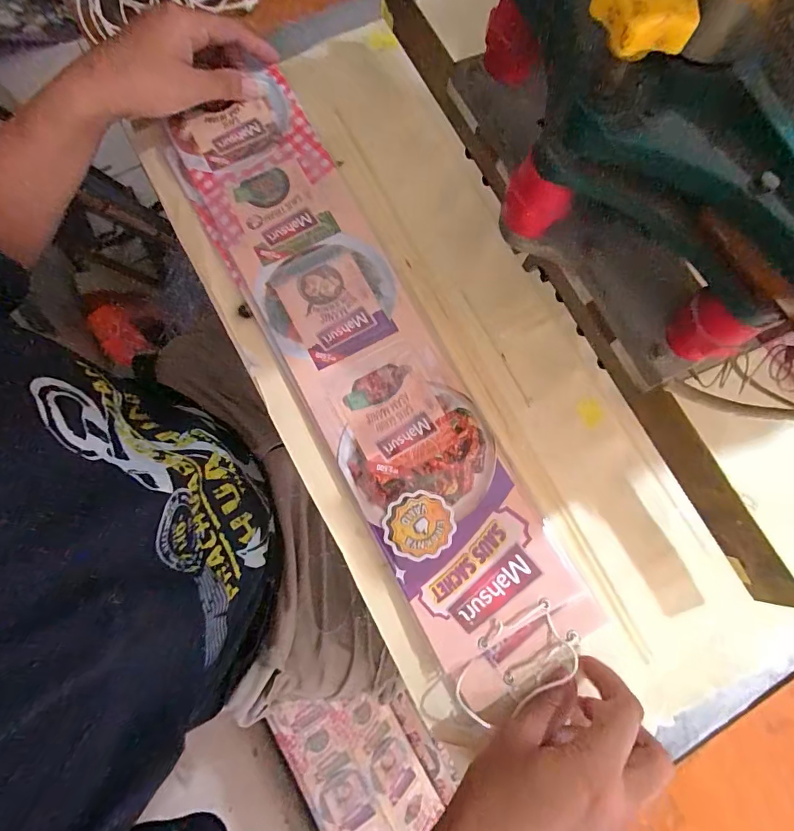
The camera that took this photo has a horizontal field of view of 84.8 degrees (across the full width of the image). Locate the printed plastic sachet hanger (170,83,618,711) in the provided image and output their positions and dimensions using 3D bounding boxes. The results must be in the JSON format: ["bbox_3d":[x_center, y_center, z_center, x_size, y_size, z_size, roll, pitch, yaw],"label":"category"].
[{"bbox_3d":[-0.023,-0.049,0.374,0.135,0.012,0.564,-28,80,-8],"label":"printed plastic sachet hanger"}]

